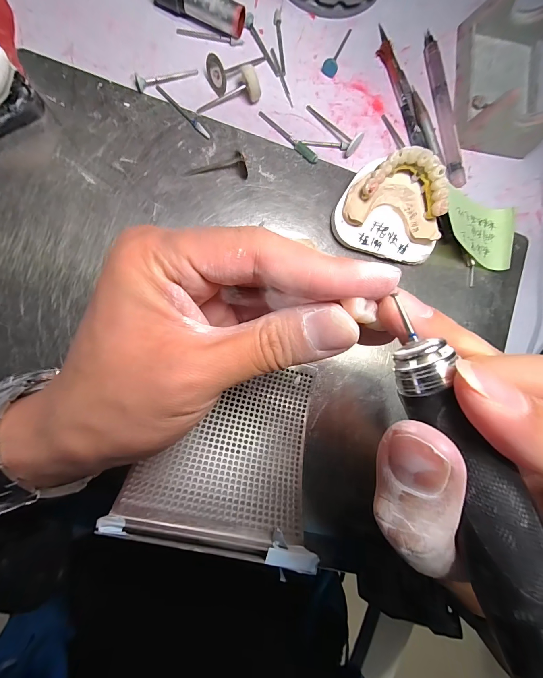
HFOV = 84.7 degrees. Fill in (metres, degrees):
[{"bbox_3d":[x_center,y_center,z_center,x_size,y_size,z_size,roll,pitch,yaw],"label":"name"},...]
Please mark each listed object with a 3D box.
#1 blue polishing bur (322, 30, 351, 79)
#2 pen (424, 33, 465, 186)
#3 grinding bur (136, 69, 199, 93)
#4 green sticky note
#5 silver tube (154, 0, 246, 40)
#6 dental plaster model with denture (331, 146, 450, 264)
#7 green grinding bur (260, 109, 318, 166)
[{"bbox_3d":[0.050,-0.217,0.223,0.011,0.008,0.040,24,86,-7],"label":"blue polishing bur"},{"bbox_3d":[0.135,-0.178,0.232,0.010,0.007,0.116,-12,91,-9],"label":"pen"},{"bbox_3d":[-0.072,-0.181,0.205,0.043,0.006,0.007,-25,93,-8],"label":"grinding bur"},{"bbox_3d":[0.161,-0.088,0.229,0.063,0.024,0.050,15,87,-8],"label":"green sticky note"},{"bbox_3d":[-0.049,-0.225,0.202,0.059,0.019,0.017,17,87,-8],"label":"silver tube"},{"bbox_3d":[0.085,-0.092,0.210,0.075,0.037,0.060,10,88,-8],"label":"dental plaster model with denture"},{"bbox_3d":[0.013,-0.148,0.217,0.053,0.006,0.006,42,84,-6],"label":"green grinding bur"}]

